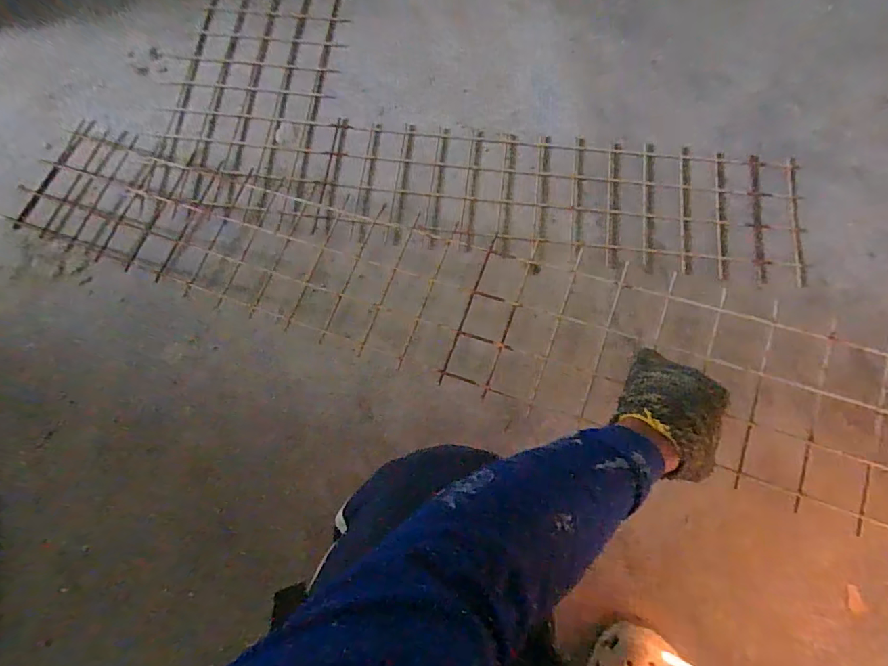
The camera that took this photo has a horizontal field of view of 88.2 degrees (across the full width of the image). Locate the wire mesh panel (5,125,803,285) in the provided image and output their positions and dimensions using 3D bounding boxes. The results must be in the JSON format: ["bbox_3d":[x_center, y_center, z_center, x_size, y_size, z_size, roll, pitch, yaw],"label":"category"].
[{"bbox_3d":[-0.033,-0.229,0.705,1.112,0.021,0.212,6,72,2],"label":"wire mesh panel"}]

